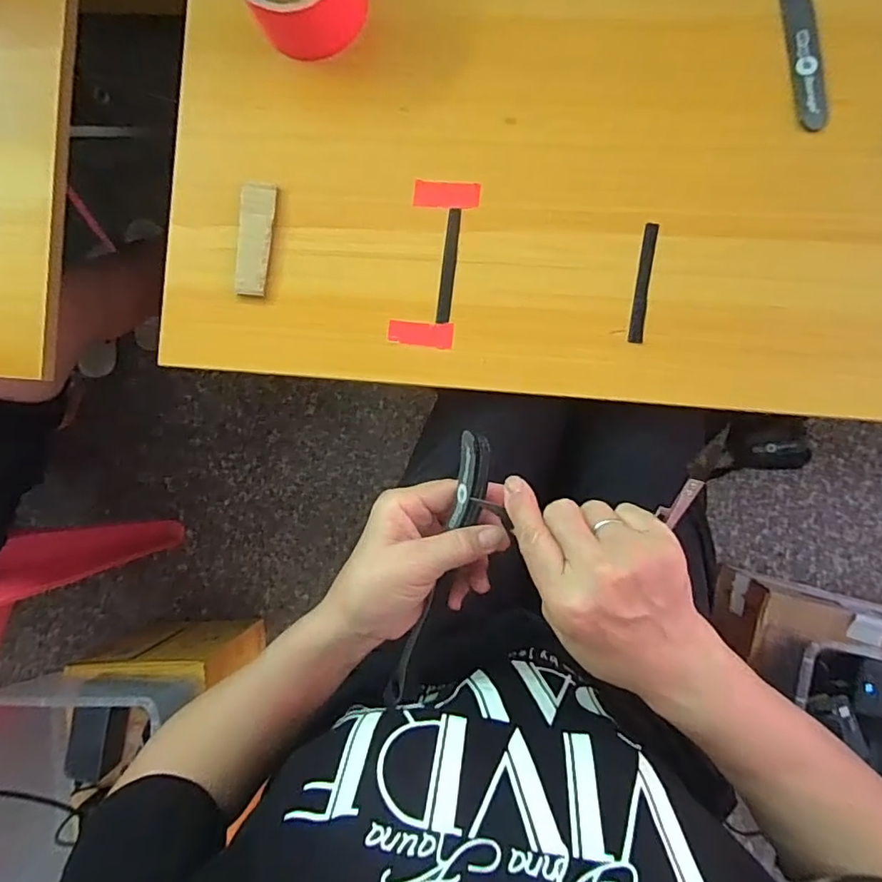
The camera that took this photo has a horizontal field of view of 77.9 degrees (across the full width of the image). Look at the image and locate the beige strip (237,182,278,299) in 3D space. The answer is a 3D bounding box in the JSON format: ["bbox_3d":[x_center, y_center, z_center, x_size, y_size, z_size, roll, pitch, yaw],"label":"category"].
[{"bbox_3d":[-0.140,-0.152,0.412,0.025,0.005,0.083,4,91,7],"label":"beige strip"}]

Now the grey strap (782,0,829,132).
[{"bbox_3d":[0.238,-0.310,0.370,0.023,0.007,0.194,-6,89,12],"label":"grey strap"}]

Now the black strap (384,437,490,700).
[{"bbox_3d":[-0.004,0.090,0.362,0.025,0.023,0.200,20,106,7],"label":"black strap"}]

